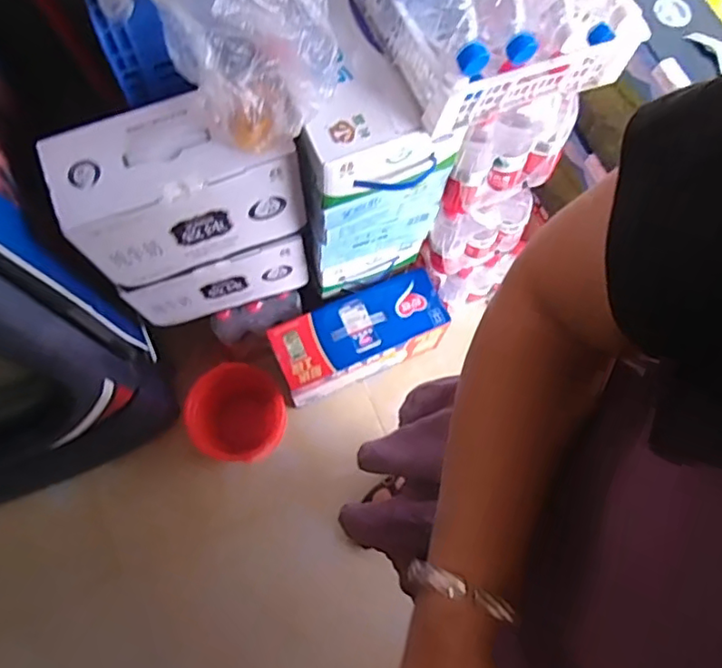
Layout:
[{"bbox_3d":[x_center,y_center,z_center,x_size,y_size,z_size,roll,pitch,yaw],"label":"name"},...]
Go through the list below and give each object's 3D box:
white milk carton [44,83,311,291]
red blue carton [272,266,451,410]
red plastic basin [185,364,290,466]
[{"bbox_3d":[-0.240,-0.195,0.805,0.278,0.189,0.134,-20,75,-8],"label":"white milk carton"},{"bbox_3d":[-0.005,0.007,1.199,0.324,0.159,0.141,-21,75,-8],"label":"red blue carton"},{"bbox_3d":[-0.236,0.156,1.159,0.172,0.100,0.179,1,73,-2],"label":"red plastic basin"}]

